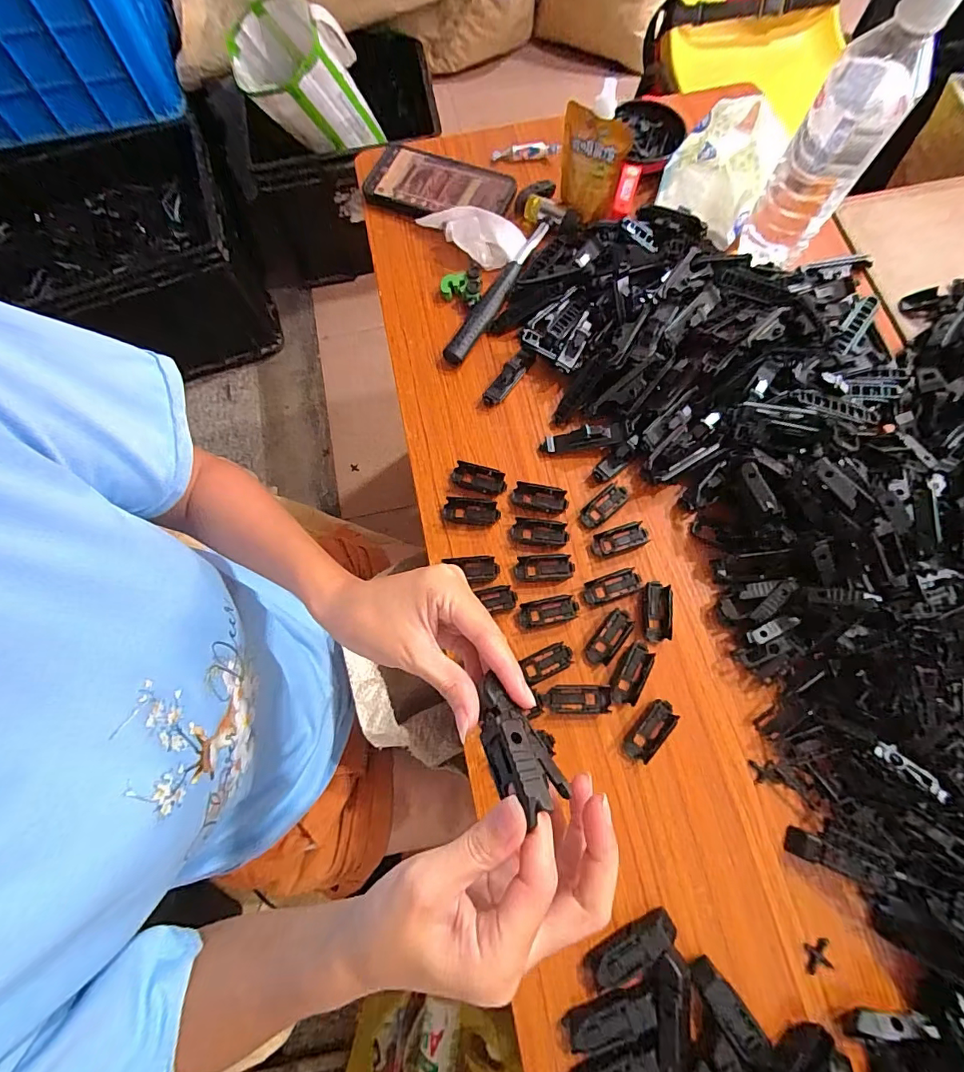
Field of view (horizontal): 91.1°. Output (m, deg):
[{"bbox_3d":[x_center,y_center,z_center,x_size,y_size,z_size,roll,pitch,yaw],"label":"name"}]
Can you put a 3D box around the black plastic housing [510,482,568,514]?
[{"bbox_3d":[0.052,-0.034,0.424,0.050,0.006,0.022,11,74,6],"label":"black plastic housing"}]

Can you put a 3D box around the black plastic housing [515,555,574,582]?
[{"bbox_3d":[0.053,0.028,0.406,0.049,0.007,0.022,0,74,2],"label":"black plastic housing"}]

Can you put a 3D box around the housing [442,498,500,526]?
[{"bbox_3d":[-0.010,-0.023,0.425,0.051,0.007,0.022,5,74,4],"label":"housing"}]

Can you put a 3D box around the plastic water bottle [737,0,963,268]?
[{"bbox_3d":[0.300,-0.334,0.400,0.065,0.203,0.072,29,77,10],"label":"plastic water bottle"}]

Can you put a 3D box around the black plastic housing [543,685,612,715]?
[{"bbox_3d":[0.076,0.130,0.376,0.052,0.009,0.022,0,74,2],"label":"black plastic housing"}]

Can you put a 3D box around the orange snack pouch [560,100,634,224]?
[{"bbox_3d":[0.110,-0.371,0.480,0.073,0.089,0.019,37,73,9],"label":"orange snack pouch"}]

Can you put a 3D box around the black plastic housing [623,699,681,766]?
[{"bbox_3d":[0.131,0.152,0.367,0.021,0.011,0.051,37,78,12],"label":"black plastic housing"}]

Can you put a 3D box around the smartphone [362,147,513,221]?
[{"bbox_3d":[-0.049,-0.385,0.525,0.160,0.015,0.086,22,76,9],"label":"smartphone"}]

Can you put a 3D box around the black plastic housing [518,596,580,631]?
[{"bbox_3d":[0.057,0.064,0.396,0.051,0.009,0.021,-13,74,-1],"label":"black plastic housing"}]

